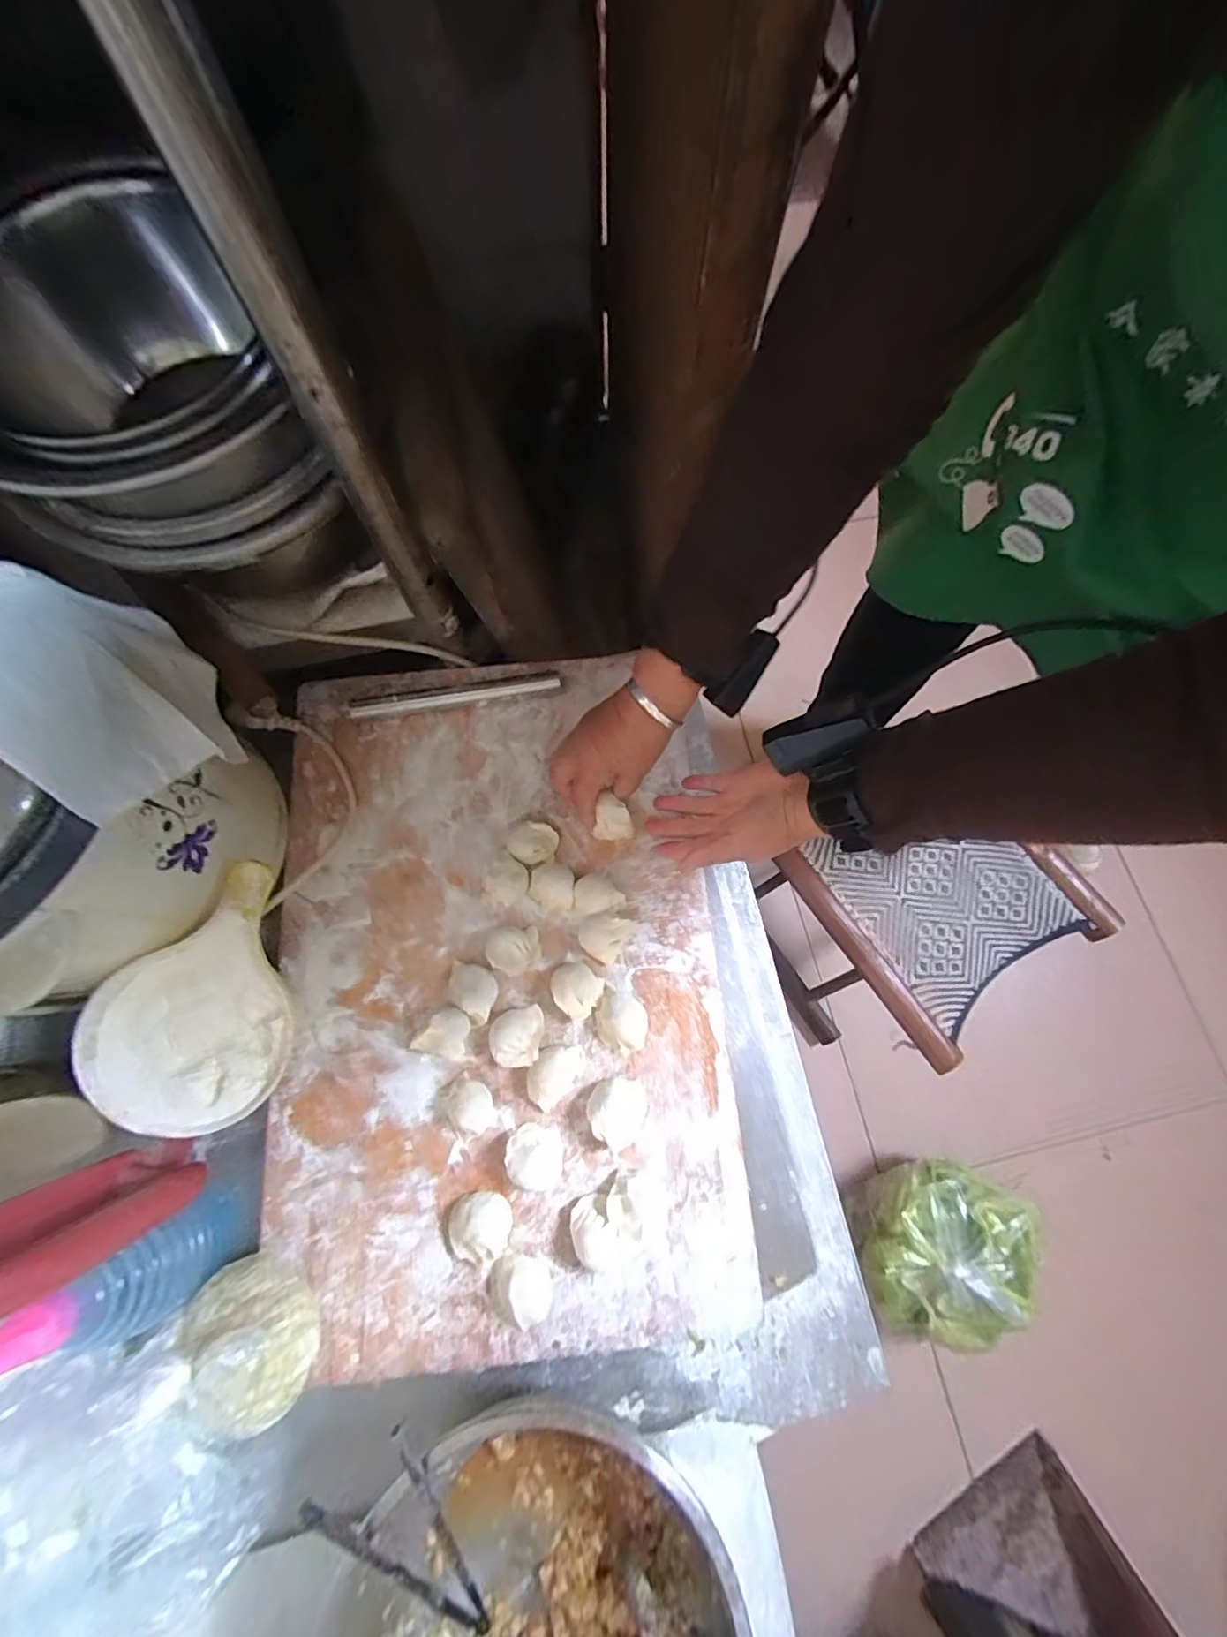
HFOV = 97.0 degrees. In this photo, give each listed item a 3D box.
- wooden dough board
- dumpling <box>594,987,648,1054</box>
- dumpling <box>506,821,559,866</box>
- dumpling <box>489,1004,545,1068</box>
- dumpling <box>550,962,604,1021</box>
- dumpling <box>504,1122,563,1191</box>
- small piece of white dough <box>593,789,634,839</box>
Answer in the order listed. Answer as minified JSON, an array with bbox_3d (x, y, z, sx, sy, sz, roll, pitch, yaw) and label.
[{"bbox_3d":[-0.103,0.122,0.479,0.387,0.031,0.576,-5,75,-2],"label":"wooden dough board"},{"bbox_3d":[0.007,0.173,0.465,0.043,0.021,0.052,-16,76,-5],"label":"dumpling"},{"bbox_3d":[-0.075,0.023,0.503,0.046,0.025,0.036,-12,75,-4],"label":"dumpling"},{"bbox_3d":[-0.080,0.184,0.459,0.044,0.024,0.044,0,75,-1],"label":"dumpling"},{"bbox_3d":[-0.034,0.149,0.474,0.044,0.018,0.040,0,75,-1],"label":"dumpling"},{"bbox_3d":[-0.063,0.271,0.433,0.045,0.026,0.040,17,76,4],"label":"dumpling"},{"bbox_3d":[-0.001,-0.003,0.499,0.035,0.022,0.041,-6,104,-1],"label":"small piece of white dough"}]

